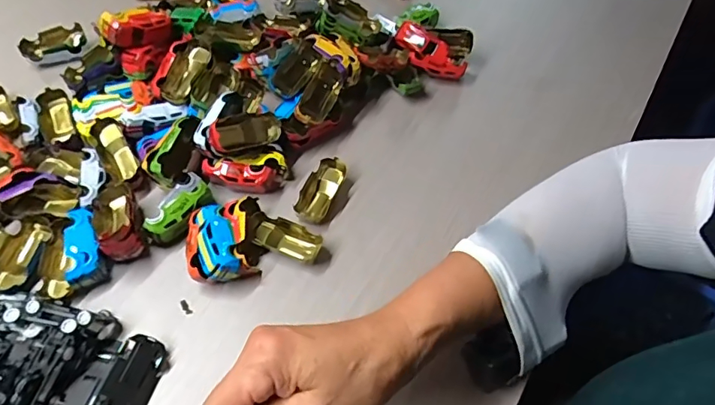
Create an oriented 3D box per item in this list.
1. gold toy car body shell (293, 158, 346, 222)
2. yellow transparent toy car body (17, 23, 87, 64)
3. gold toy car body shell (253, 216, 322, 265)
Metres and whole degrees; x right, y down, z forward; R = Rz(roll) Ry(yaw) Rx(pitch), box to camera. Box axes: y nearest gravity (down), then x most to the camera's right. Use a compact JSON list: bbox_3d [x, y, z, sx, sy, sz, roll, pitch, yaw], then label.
[{"bbox_3d":[-0.034,-0.011,0.446,0.028,0.015,0.065,18,56,11],"label":"gold toy car body shell"},{"bbox_3d":[-0.327,-0.171,0.537,0.064,0.019,0.031,-15,56,-12],"label":"yellow transparent toy car body"},{"bbox_3d":[-0.059,0.032,0.418,0.054,0.015,0.028,18,56,12],"label":"gold toy car body shell"}]

